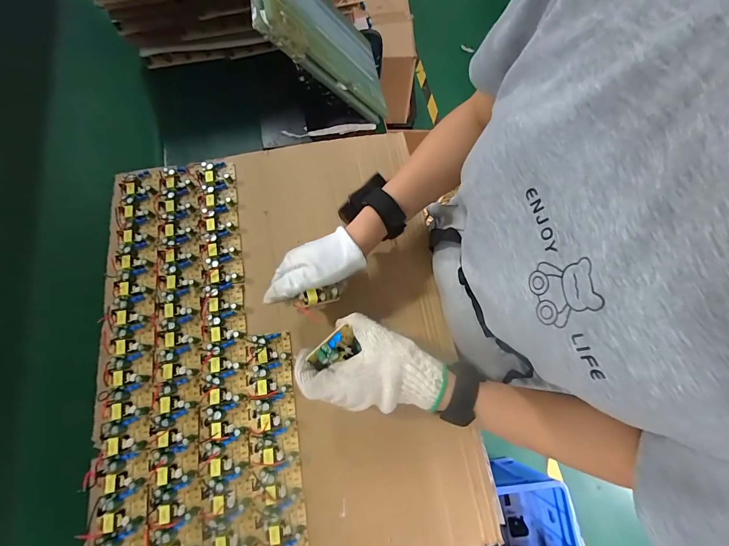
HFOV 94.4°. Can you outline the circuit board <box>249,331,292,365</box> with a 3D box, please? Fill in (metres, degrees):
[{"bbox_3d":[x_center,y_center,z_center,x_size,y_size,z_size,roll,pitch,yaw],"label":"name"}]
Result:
[{"bbox_3d":[-0.112,0.087,0.394,0.048,0.016,0.034,-8,73,-5],"label":"circuit board"}]

